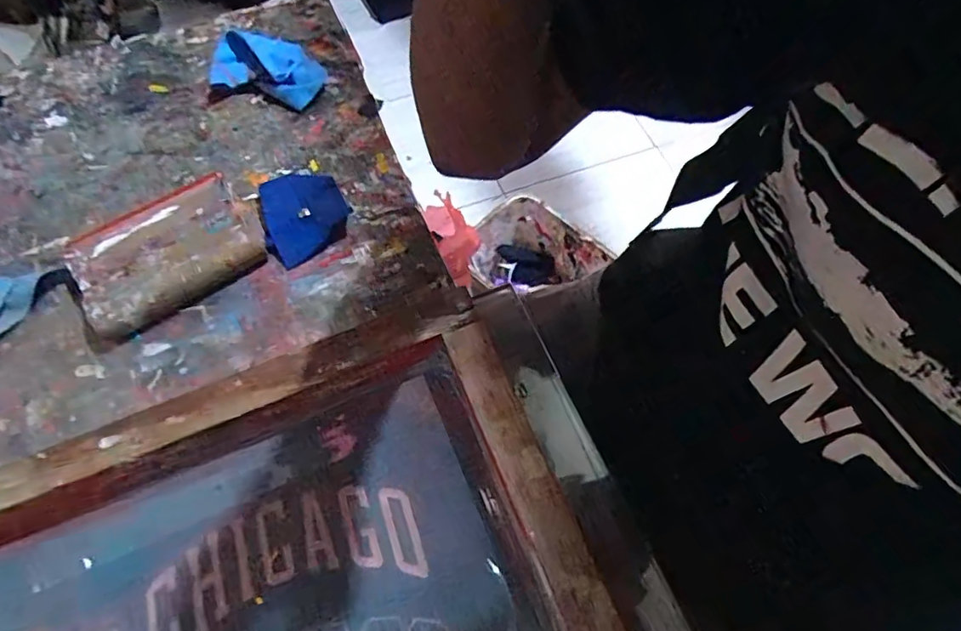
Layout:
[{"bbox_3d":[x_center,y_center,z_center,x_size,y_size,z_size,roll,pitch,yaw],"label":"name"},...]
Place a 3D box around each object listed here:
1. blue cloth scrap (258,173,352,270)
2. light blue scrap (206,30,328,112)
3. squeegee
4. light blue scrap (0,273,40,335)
[{"bbox_3d":[-0.144,-0.085,0.454,0.065,0.014,0.079,-27,64,-12],"label":"blue cloth scrap"},{"bbox_3d":[-0.197,-0.241,0.527,0.104,0.034,0.075,14,64,10],"label":"light blue scrap"},{"bbox_3d":[-0.244,-0.049,0.431,0.126,0.026,0.095,-31,65,-13],"label":"squeegee"},{"bbox_3d":[-0.367,-0.007,0.419,0.049,0.006,0.061,-7,62,-1],"label":"light blue scrap"}]

